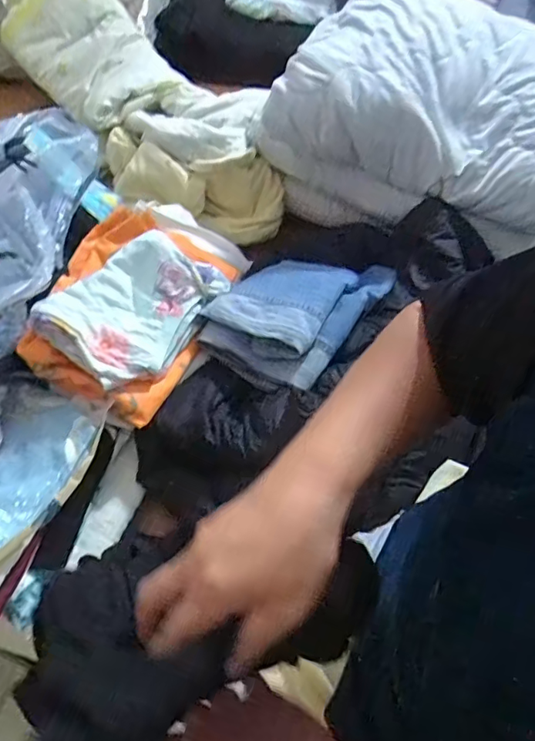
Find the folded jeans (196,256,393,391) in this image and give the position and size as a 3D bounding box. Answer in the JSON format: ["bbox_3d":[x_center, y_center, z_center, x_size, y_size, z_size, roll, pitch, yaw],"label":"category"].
[{"bbox_3d":[0.043,-0.097,0.734,0.182,0.079,0.245,31,63,17],"label":"folded jeans"}]

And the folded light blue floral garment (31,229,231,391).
[{"bbox_3d":[-0.170,-0.088,0.683,0.160,0.062,0.218,34,47,-1],"label":"folded light blue floral garment"}]

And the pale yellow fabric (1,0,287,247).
[{"bbox_3d":[-0.245,-0.504,0.997,0.249,0.158,0.711,-29,63,-17],"label":"pale yellow fabric"}]

